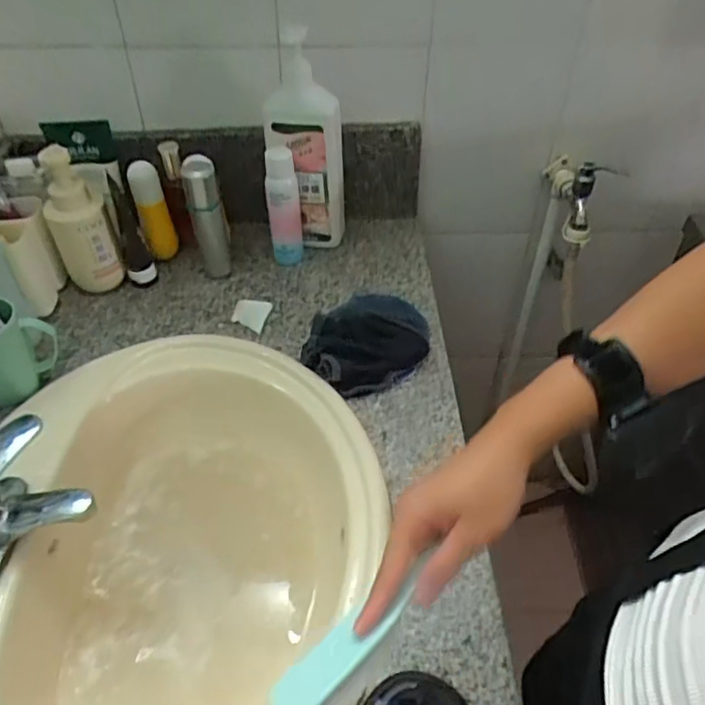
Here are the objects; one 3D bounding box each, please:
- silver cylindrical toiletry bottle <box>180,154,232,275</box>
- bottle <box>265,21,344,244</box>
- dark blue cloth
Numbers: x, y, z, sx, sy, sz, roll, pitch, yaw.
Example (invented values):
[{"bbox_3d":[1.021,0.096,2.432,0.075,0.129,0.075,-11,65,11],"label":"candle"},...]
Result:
[{"bbox_3d":[-0.193,-0.174,0.840,0.045,0.170,0.039,-13,47,-14],"label":"silver cylindrical toiletry bottle"},{"bbox_3d":[-0.058,-0.273,0.848,0.087,0.296,0.087,1,45,-1],"label":"bottle"},{"bbox_3d":[0.022,-0.025,0.770,0.137,0.051,0.162,8,48,9],"label":"dark blue cloth"}]

